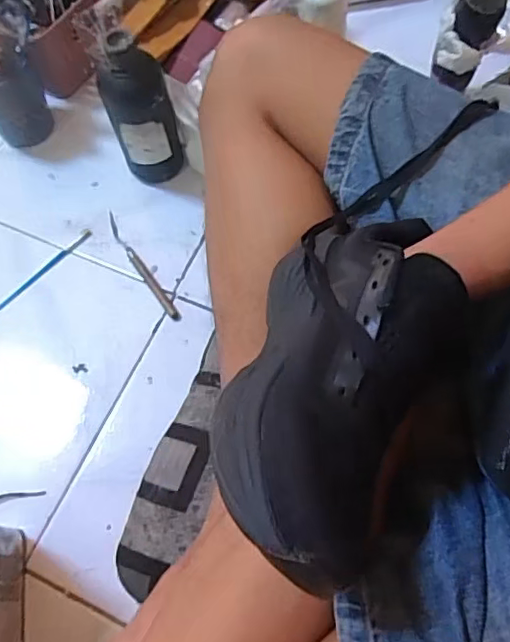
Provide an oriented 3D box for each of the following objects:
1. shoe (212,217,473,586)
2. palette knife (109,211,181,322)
[{"bbox_3d":[0.061,0.033,0.359,0.135,0.100,0.267,2,53,24],"label":"shoe"},{"bbox_3d":[-0.127,-0.061,0.627,0.012,0.004,0.157,-32,69,-11],"label":"palette knife"}]

